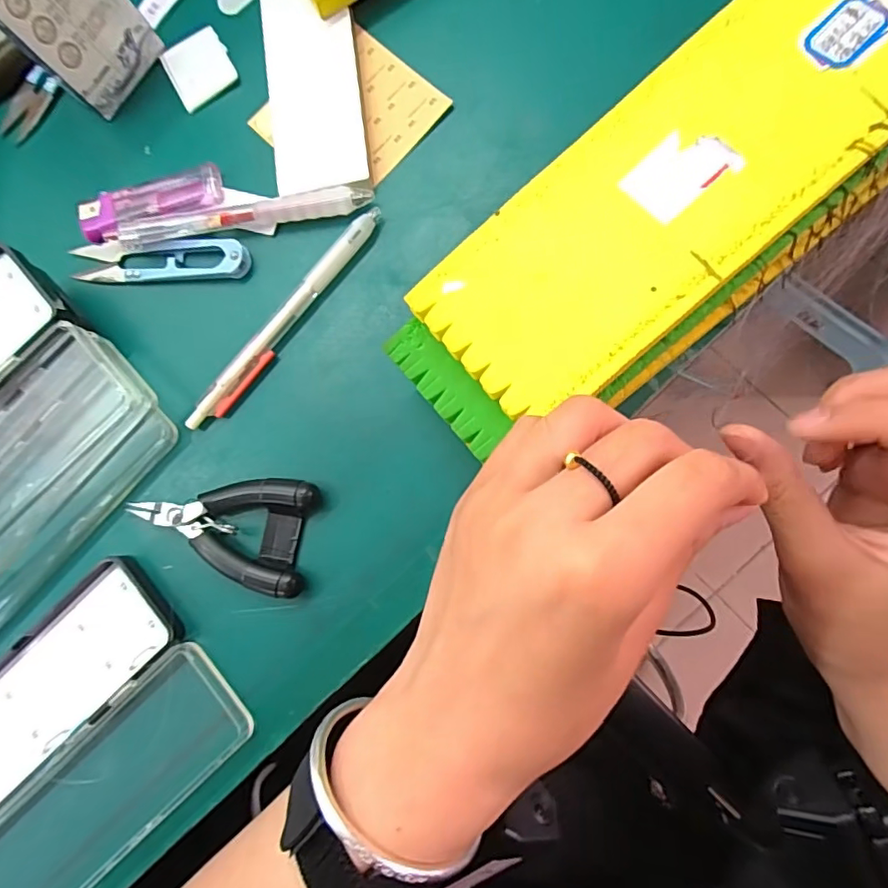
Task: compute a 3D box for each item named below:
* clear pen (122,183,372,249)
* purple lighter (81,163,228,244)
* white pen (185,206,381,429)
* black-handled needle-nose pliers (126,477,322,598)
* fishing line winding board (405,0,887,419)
[{"bbox_3d":[-0.103,-0.117,0.282,0.132,0.010,0.012,-6,83,7],"label":"clear pen"},{"bbox_3d":[-0.158,-0.130,0.293,0.079,0.008,0.025,-16,82,5],"label":"purple lighter"},{"bbox_3d":[-0.080,-0.062,0.275,0.012,0.010,0.139,40,90,10],"label":"white pen"},{"bbox_3d":[-0.109,0.039,0.264,0.092,0.013,0.052,9,85,8],"label":"black-handled needle-nose pliers"},{"bbox_3d":[0.138,-0.142,0.205,0.336,0.010,0.078,-41,80,2],"label":"fishing line winding board"}]

